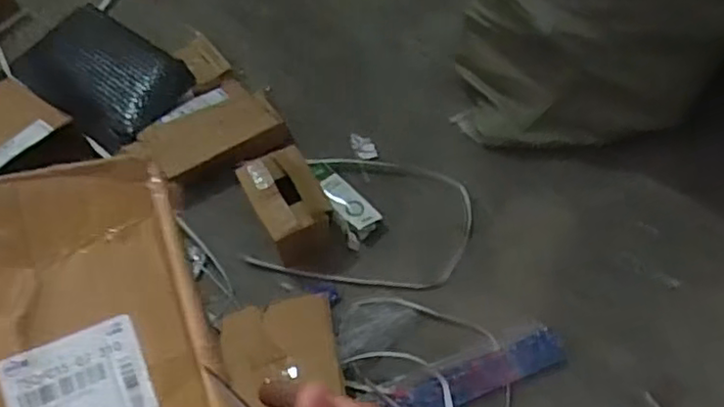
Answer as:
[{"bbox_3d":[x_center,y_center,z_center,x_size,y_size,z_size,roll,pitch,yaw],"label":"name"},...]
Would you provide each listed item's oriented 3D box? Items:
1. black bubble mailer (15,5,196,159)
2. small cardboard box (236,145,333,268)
[{"bbox_3d":[-0.452,-0.229,1.144,0.327,0.037,0.200,34,63,21],"label":"black bubble mailer"},{"bbox_3d":[-0.106,0.006,0.957,0.099,0.088,0.144,-27,60,-16],"label":"small cardboard box"}]

